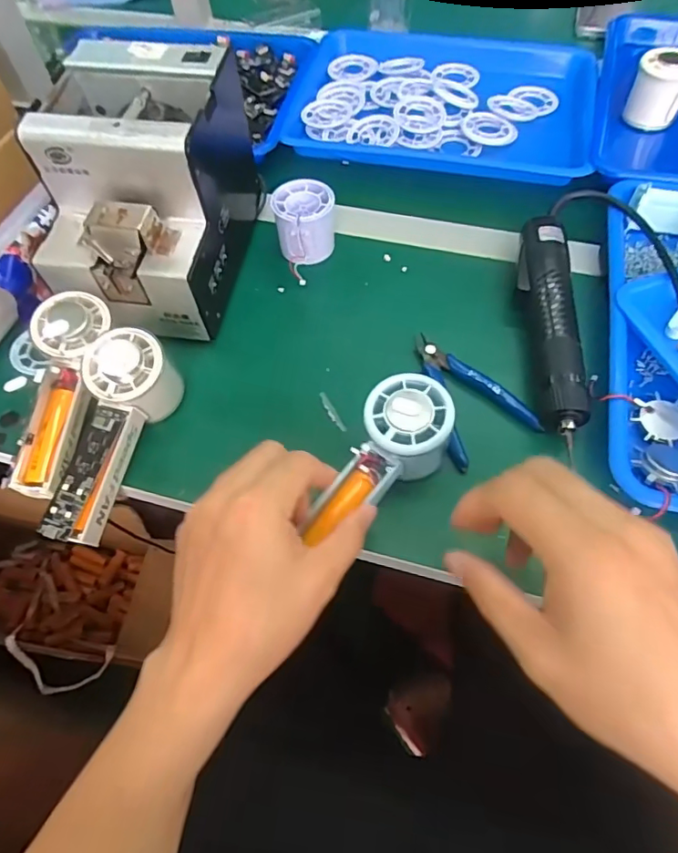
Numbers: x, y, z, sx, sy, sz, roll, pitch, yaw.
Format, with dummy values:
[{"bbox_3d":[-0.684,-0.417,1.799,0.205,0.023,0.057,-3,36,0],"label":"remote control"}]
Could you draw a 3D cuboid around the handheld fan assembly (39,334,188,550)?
[{"bbox_3d":[-0.162,0.009,0.387,0.057,0.061,0.153,13,75,10],"label":"handheld fan assembly"}]

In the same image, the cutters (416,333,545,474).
[{"bbox_3d":[0.095,-0.029,0.413,0.073,0.012,0.116,-24,61,-11],"label":"cutters"}]

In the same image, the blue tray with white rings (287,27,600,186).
[{"bbox_3d":[0.127,-0.395,0.624,0.325,0.030,0.280,11,61,9],"label":"blue tray with white rings"}]

